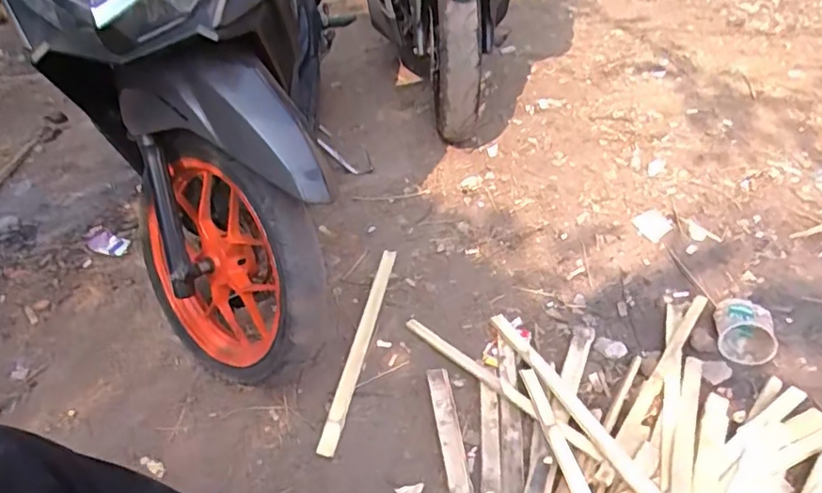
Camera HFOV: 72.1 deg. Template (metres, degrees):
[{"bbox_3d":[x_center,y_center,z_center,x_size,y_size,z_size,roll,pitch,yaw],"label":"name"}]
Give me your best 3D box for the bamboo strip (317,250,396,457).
[{"bbox_3d":[-0.098,0.179,1.143,0.031,0.015,0.531,11,40,4],"label":"bamboo strip"}]

